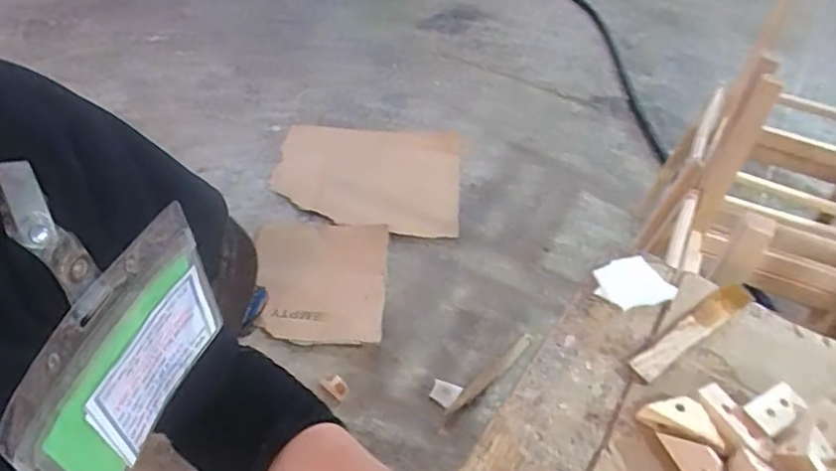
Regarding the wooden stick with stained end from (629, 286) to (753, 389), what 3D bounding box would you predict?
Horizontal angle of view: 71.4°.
[{"bbox_3d":[0.340,0.114,0.720,0.226,0.013,0.033,-26,54,-26],"label":"wooden stick with stained end"}]

